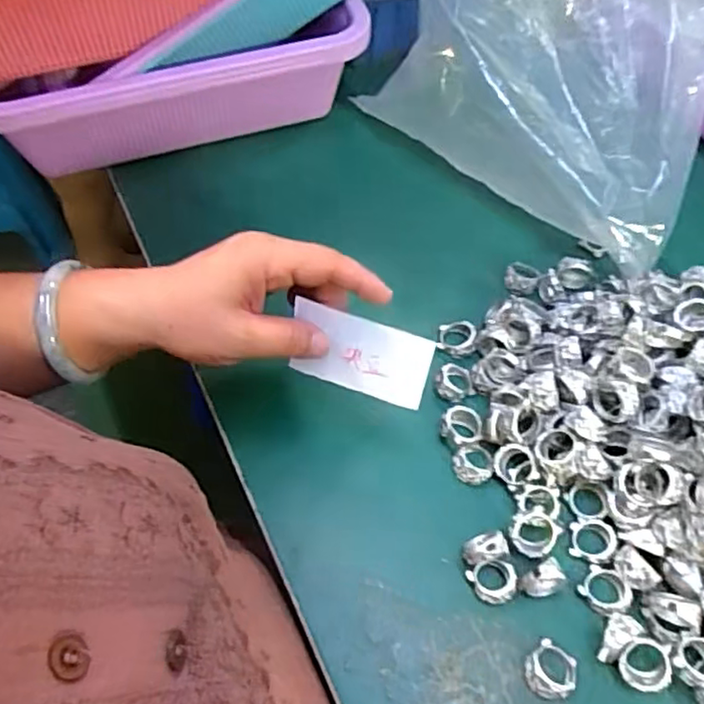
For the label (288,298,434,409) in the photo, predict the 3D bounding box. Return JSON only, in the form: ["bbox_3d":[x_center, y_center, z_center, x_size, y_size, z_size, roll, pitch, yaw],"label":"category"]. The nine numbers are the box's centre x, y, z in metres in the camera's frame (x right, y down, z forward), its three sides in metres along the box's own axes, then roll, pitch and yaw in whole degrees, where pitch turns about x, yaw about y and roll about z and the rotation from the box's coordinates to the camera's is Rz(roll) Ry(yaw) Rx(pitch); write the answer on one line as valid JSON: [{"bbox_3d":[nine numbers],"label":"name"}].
[{"bbox_3d":[0.004,0.003,0.358,0.076,0.048,0.004,17,39,8],"label":"label"}]

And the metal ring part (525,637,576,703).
[{"bbox_3d":[0.101,0.160,0.328,0.027,0.013,0.024,-36,66,-22],"label":"metal ring part"}]

